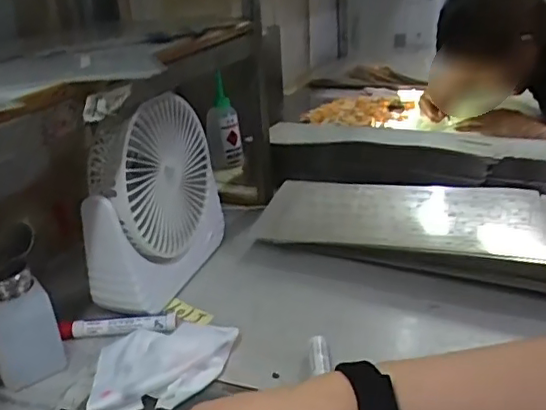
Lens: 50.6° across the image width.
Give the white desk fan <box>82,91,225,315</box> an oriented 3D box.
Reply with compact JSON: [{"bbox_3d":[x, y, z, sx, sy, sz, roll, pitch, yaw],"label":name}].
[{"bbox_3d":[-0.122,-0.007,0.601,0.076,0.195,0.185,2,24,14],"label":"white desk fan"}]

